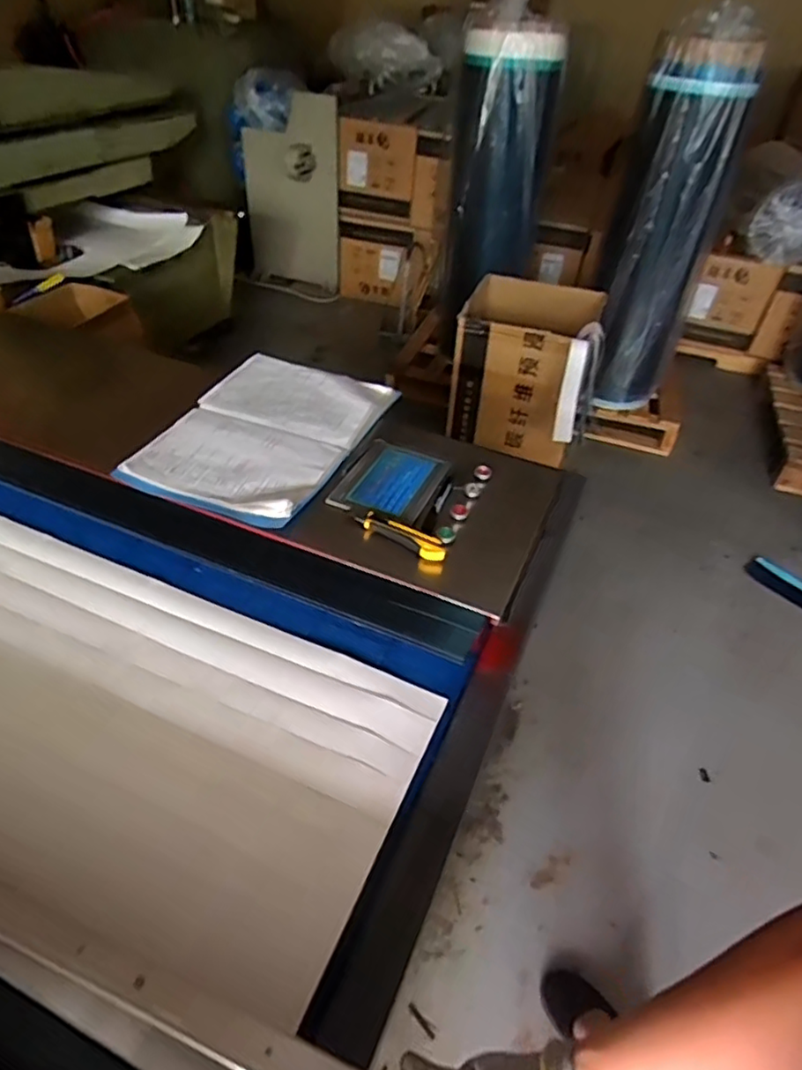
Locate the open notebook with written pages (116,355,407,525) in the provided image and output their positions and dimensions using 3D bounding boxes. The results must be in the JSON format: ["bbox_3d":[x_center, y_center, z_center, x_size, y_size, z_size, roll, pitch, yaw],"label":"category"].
[{"bbox_3d":[-0.232,-0.189,1.093,0.310,0.020,0.443,16,43,12],"label":"open notebook with written pages"}]

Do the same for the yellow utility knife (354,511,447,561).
[{"bbox_3d":[0.000,0.001,0.908,0.145,0.025,0.032,24,46,21],"label":"yellow utility knife"}]

